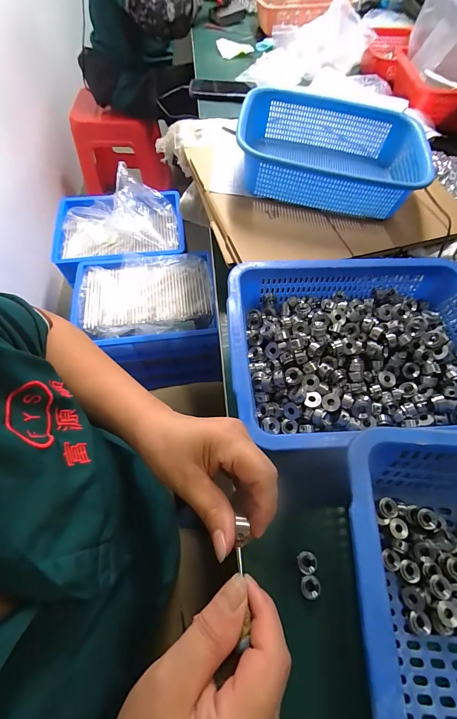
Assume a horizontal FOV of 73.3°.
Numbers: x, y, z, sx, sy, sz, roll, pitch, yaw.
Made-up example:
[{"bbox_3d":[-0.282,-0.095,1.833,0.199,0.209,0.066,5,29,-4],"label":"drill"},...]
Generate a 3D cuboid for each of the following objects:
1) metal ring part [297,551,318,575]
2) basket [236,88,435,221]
[{"bbox_3d":[0.081,0.208,0.315,0.018,0.008,0.019,-5,63,-4],"label":"metal ring part"},{"bbox_3d":[0.159,-0.320,0.482,0.272,0.080,0.190,9,63,3],"label":"basket"}]

